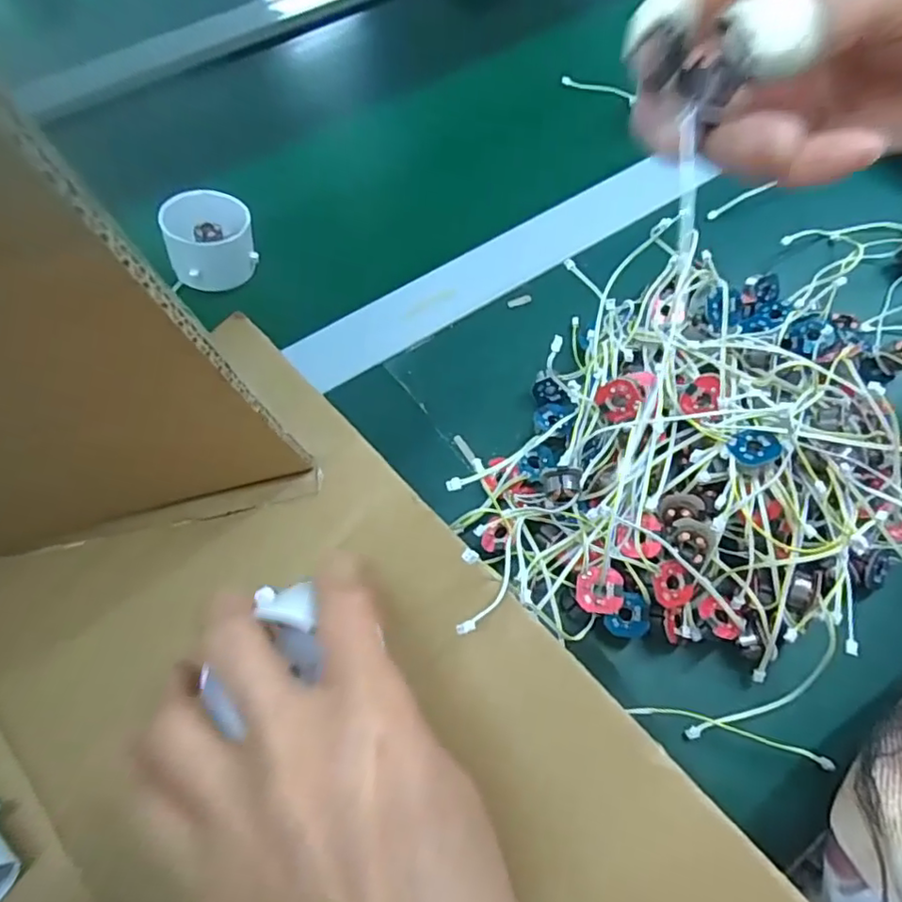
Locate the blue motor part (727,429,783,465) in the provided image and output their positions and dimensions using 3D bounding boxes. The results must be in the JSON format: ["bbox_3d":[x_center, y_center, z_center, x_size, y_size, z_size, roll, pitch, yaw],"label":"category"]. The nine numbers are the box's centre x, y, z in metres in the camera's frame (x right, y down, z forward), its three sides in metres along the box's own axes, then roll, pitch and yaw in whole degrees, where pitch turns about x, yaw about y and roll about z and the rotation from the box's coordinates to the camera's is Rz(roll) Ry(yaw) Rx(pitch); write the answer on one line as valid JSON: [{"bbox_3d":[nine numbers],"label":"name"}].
[{"bbox_3d":[0.127,-0.002,0.251,0.019,0.004,0.017,-5,56,21],"label":"blue motor part"}]

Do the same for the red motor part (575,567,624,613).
[{"bbox_3d":[0.063,0.059,0.257,0.019,0.004,0.019,8,66,13],"label":"red motor part"}]

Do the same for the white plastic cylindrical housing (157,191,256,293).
[{"bbox_3d":[-0.143,-0.127,0.360,0.048,0.035,0.047,1,61,-1],"label":"white plastic cylindrical housing"}]

